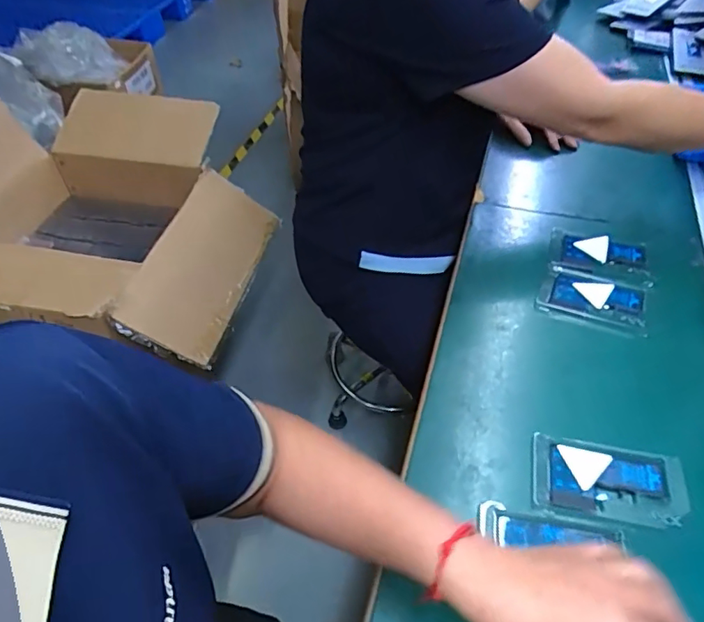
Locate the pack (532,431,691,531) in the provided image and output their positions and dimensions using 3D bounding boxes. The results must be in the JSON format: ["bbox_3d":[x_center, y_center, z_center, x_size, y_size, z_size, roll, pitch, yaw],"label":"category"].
[{"bbox_3d":[0.228,0.152,0.474,0.127,0.005,0.073,7,48,11],"label":"pack"}]

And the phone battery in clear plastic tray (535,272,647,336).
[{"bbox_3d":[0.279,-0.012,0.621,0.116,0.006,0.077,15,49,15],"label":"phone battery in clear plastic tray"}]

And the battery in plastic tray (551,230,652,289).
[{"bbox_3d":[0.310,-0.071,0.668,0.112,0.009,0.090,12,49,13],"label":"battery in plastic tray"}]

